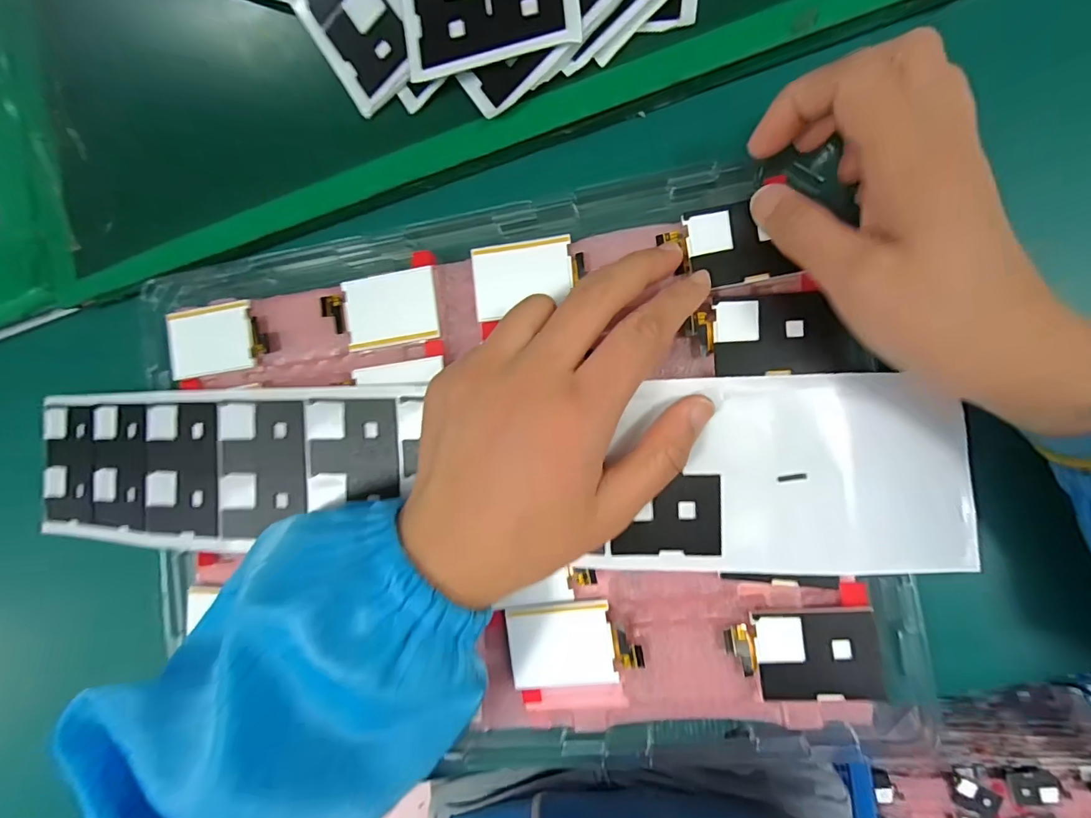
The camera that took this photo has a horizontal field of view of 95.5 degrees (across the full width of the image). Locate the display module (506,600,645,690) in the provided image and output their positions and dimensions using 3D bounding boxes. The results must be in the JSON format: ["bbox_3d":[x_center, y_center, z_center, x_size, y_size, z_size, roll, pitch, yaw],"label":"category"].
[{"bbox_3d":[0.012,0.105,0.222,0.057,0.007,0.037,-9,87,9],"label":"display module"}]

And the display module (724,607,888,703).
[{"bbox_3d":[0.106,0.101,0.204,0.055,0.008,0.035,-8,87,9],"label":"display module"}]

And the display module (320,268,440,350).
[{"bbox_3d":[-0.081,-0.048,0.244,0.057,0.005,0.035,-8,87,9],"label":"display module"}]

